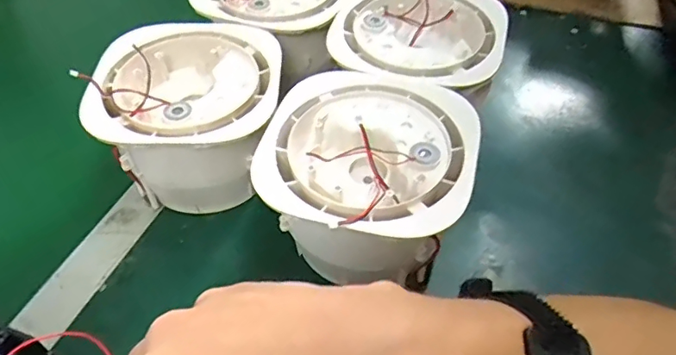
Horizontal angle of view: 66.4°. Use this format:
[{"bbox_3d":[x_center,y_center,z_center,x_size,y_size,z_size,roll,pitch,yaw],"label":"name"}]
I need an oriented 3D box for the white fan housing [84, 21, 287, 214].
[{"bbox_3d":[-0.112,-0.051,0.421,0.135,0.085,0.136,0,49,0],"label":"white fan housing"}]

